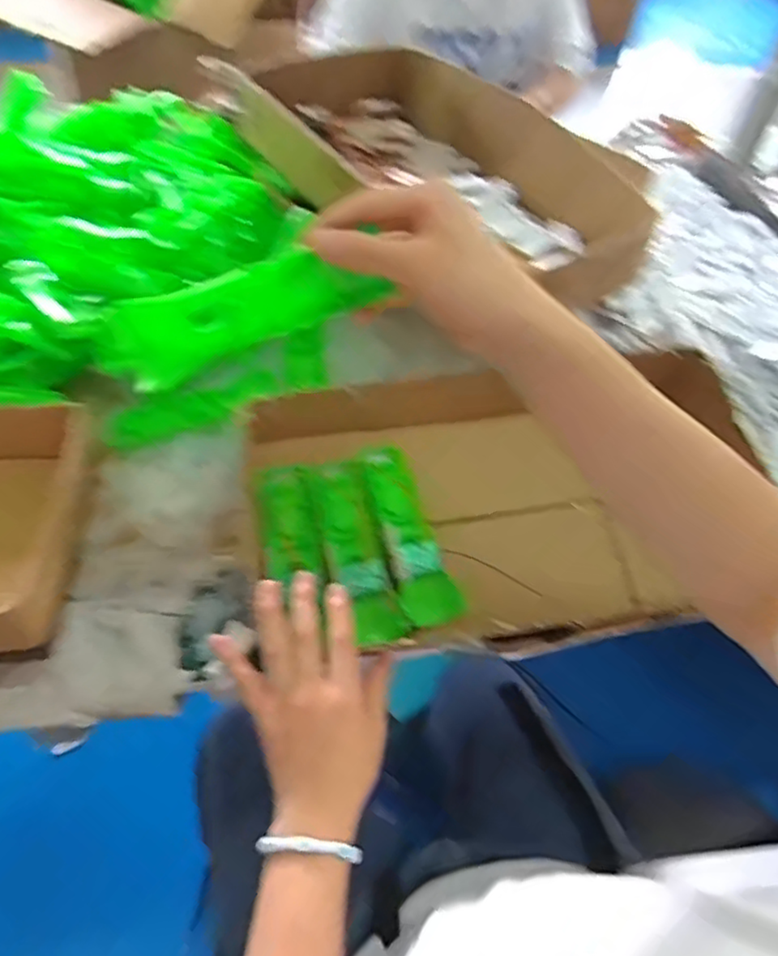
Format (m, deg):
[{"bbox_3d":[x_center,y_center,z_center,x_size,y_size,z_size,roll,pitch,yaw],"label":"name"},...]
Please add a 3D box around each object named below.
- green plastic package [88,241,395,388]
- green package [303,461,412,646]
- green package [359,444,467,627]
[{"bbox_3d":[-0.090,-0.096,0.380,0.171,0.046,0.023,-16,53,3],"label":"green plastic package"},{"bbox_3d":[-0.030,0.059,0.543,0.047,0.037,0.165,-12,54,-15],"label":"green package"},{"bbox_3d":[0.015,0.041,0.555,0.050,0.026,0.168,-13,66,-15],"label":"green package"}]

